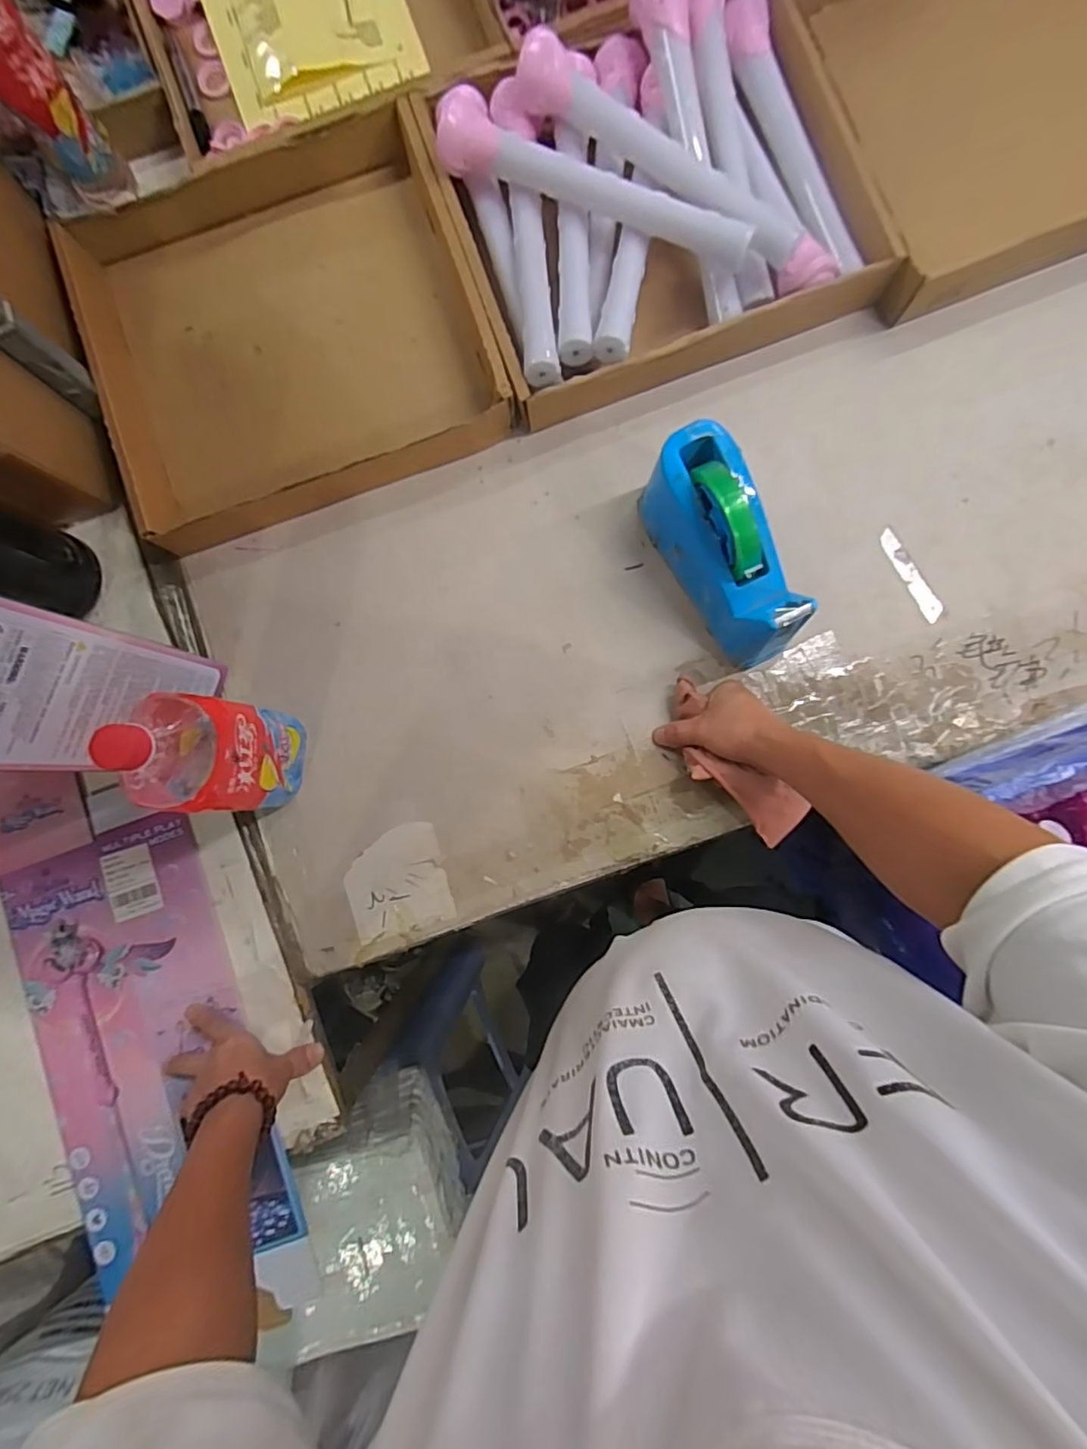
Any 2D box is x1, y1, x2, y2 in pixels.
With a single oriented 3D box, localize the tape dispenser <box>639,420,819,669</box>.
[{"bbox_3d":[0.161,-0.153,0.520,0.077,0.117,0.201,-25,85,1],"label":"tape dispenser"}]

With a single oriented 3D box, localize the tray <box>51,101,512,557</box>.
[{"bbox_3d":[-0.254,-0.393,0.588,0.369,0.049,0.363,-19,85,1],"label":"tray"}]

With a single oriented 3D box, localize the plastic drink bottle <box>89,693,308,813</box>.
[{"bbox_3d":[-0.272,0.025,0.479,0.077,0.216,0.088,5,86,3],"label":"plastic drink bottle"}]

